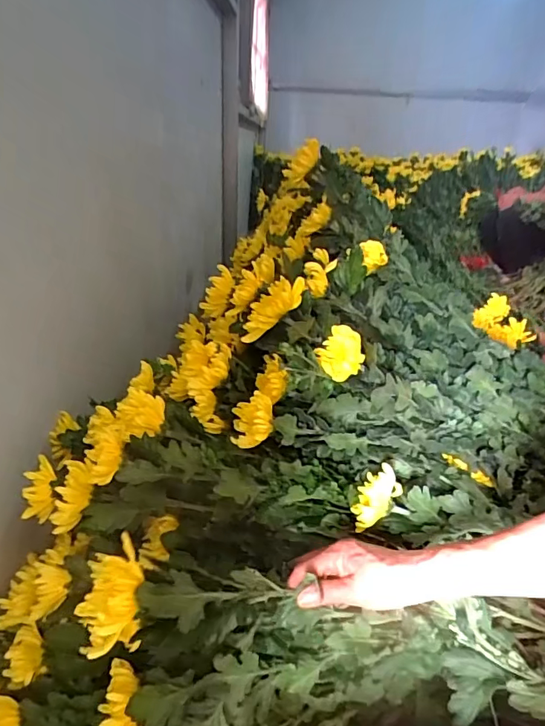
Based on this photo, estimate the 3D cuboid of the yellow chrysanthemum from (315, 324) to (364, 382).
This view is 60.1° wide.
[{"bbox_3d":[0.080,-0.016,0.559,0.032,0.052,0.067,-5,26,-17],"label":"yellow chrysanthemum"}]

